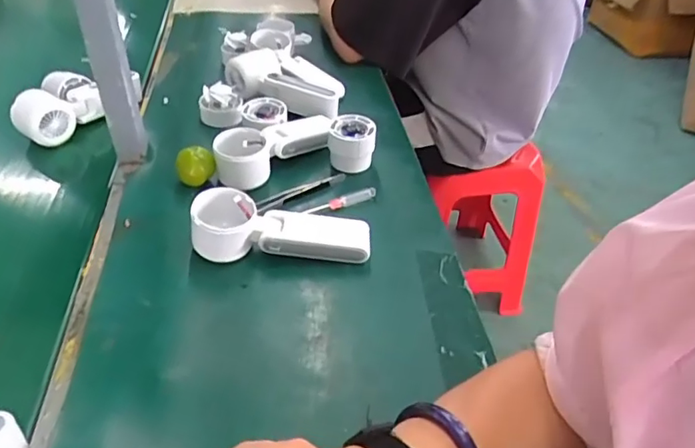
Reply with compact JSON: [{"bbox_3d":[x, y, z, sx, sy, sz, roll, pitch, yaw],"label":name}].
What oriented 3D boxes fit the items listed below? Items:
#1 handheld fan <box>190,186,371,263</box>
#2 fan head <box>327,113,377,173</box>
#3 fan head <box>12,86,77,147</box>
[{"bbox_3d":[-0.061,0.004,0.511,0.166,0.055,0.052,0,42,-3],"label":"handheld fan"},{"bbox_3d":[0.005,-0.092,0.623,0.052,0.053,0.051,4,41,1],"label":"fan head"},{"bbox_3d":[-0.375,-0.131,0.661,0.065,0.054,0.042,-21,47,-25],"label":"fan head"}]

